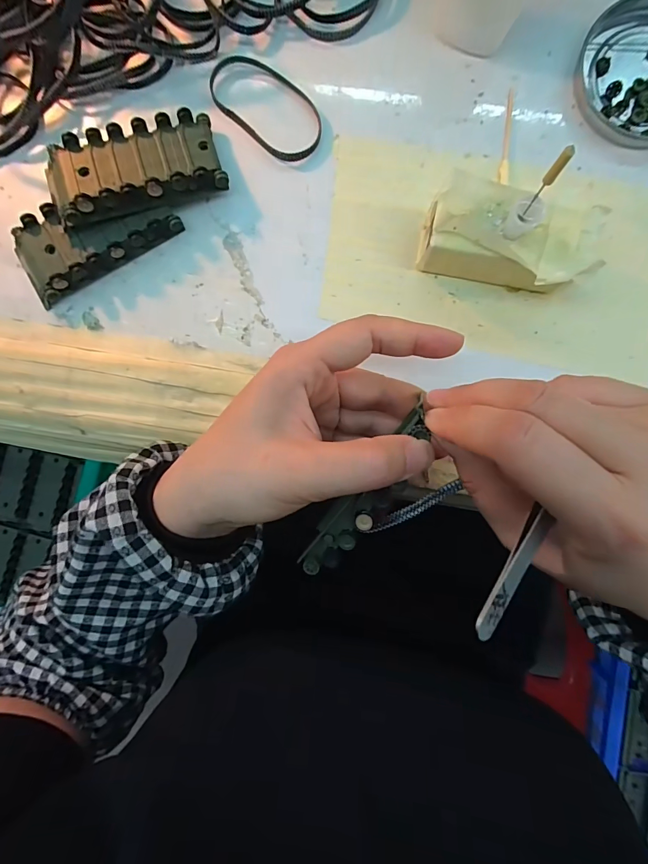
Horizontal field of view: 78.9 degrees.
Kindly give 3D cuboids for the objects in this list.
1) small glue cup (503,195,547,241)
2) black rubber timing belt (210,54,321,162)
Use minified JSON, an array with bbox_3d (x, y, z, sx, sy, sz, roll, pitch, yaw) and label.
[{"bbox_3d":[0.094,-0.101,0.187,0.013,0.017,0.013,0,91,3],"label":"small glue cup"},{"bbox_3d":[-0.034,-0.192,0.230,0.077,0.005,0.039,42,93,1],"label":"black rubber timing belt"}]

